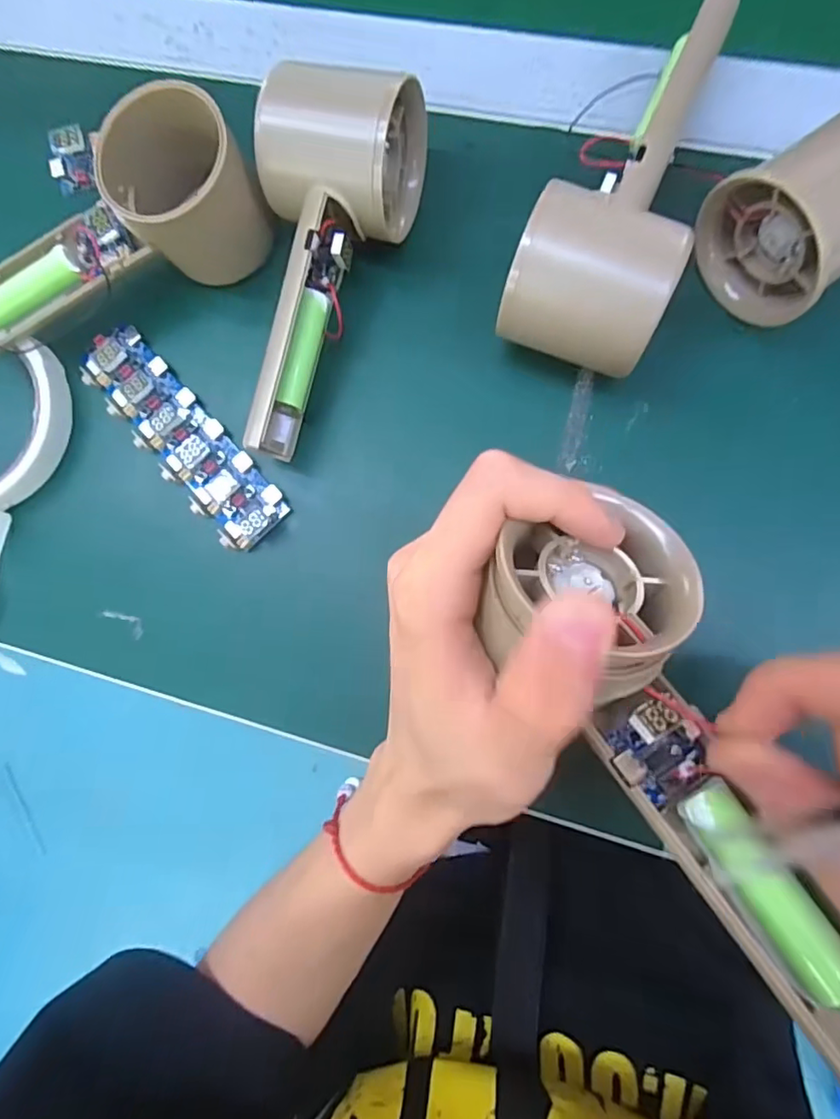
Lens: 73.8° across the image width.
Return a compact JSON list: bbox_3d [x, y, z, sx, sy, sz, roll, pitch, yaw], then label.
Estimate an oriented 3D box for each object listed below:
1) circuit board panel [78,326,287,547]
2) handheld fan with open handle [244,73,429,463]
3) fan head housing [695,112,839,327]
[{"bbox_3d":[-0.113,-0.057,0.263,0.033,0.014,0.121,-43,82,2],"label":"circuit board panel"},{"bbox_3d":[-0.047,-0.125,0.236,0.057,0.055,0.159,16,87,8],"label":"handheld fan with open handle"},{"bbox_3d":[0.145,-0.131,0.211,0.055,0.052,0.057,-37,82,2],"label":"fan head housing"}]

